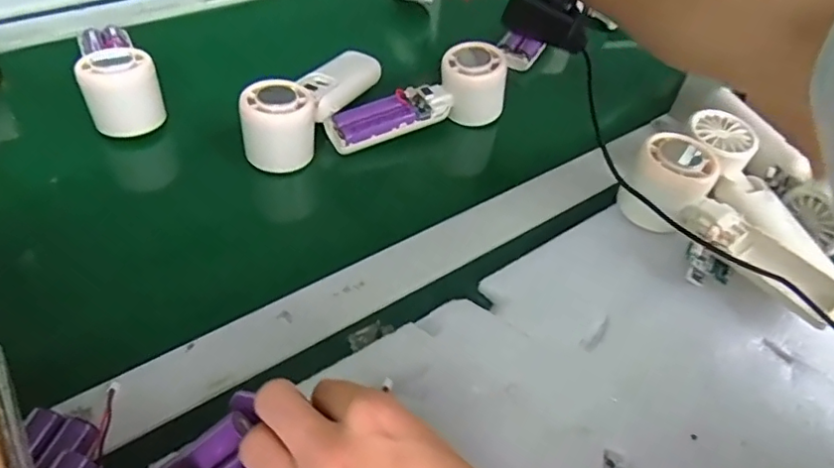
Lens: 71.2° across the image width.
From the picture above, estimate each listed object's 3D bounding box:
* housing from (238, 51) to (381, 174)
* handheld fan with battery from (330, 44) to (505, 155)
[{"bbox_3d":[-0.089,-0.117,0.504,0.051,0.066,0.161,19,49,12],"label":"housing"},{"bbox_3d":[0.000,-0.116,0.509,0.154,0.066,0.045,-17,51,-20],"label":"handheld fan with battery"}]

